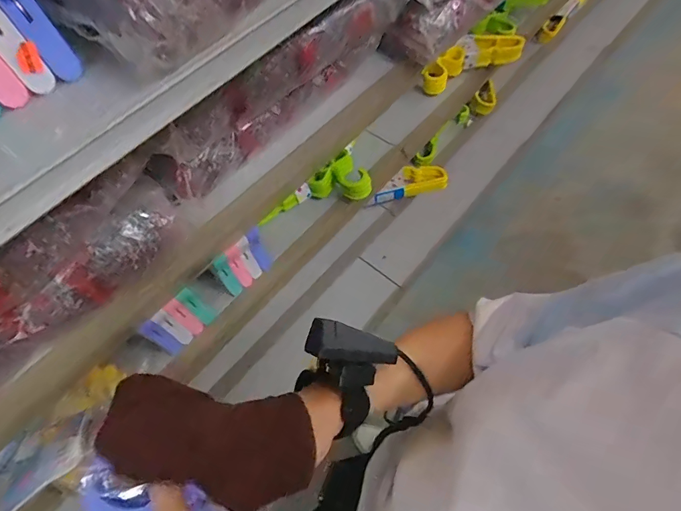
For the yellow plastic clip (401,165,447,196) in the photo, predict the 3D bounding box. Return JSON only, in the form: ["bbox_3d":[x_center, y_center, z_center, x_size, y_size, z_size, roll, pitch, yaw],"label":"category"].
[{"bbox_3d":[0.238,-0.217,1.176,0.128,0.040,0.092,-5,61,-3],"label":"yellow plastic clip"}]

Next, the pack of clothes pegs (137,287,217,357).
[{"bbox_3d":[-0.269,0.117,0.709,0.030,0.114,0.103,40,68,20],"label":"pack of clothes pegs"}]

